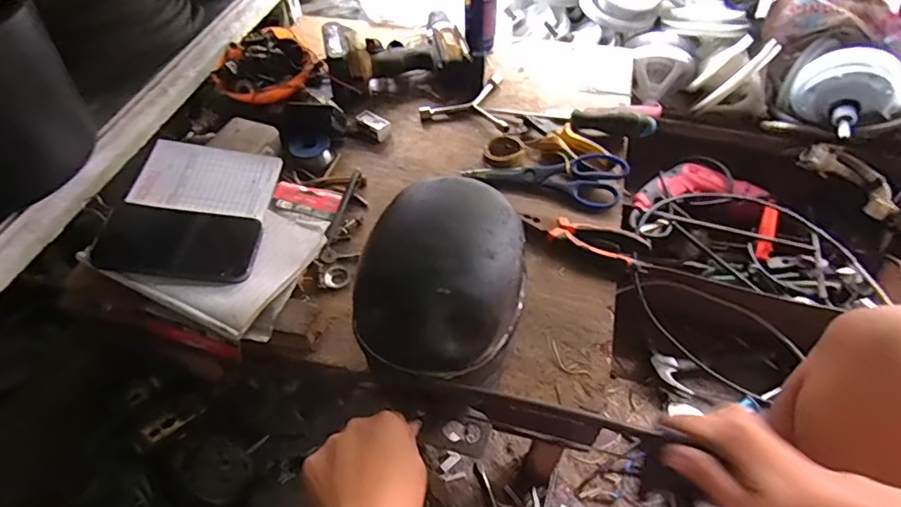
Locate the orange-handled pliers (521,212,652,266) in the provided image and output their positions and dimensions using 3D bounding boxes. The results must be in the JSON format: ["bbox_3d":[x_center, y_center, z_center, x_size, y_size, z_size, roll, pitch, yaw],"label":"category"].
[{"bbox_3d":[0.159,-0.023,0.624,0.149,0.015,0.048,19,56,16],"label":"orange-handled pliers"}]

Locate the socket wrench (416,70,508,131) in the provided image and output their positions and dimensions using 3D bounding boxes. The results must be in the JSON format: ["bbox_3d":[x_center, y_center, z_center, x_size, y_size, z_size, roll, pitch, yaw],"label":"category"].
[{"bbox_3d":[0.037,-0.233,0.791,0.130,0.019,0.120,15,55,13],"label":"socket wrench"}]

